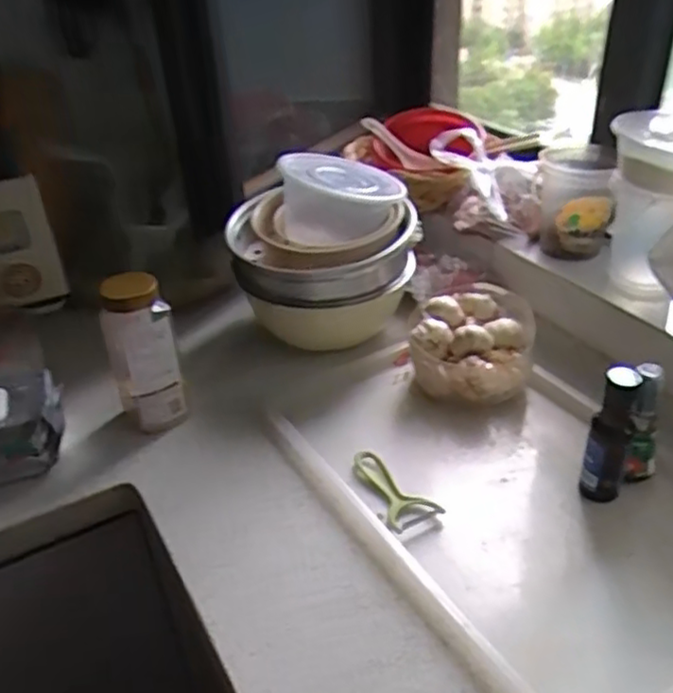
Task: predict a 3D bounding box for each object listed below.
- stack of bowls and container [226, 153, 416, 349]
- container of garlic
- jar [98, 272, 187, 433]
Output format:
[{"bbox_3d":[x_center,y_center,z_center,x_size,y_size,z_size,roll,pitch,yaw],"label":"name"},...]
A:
[{"bbox_3d":[-0.022,-0.127,0.979,0.257,0.240,0.198,-3,35,1],"label":"stack of bowls and container"},{"bbox_3d":[0.178,0.000,0.907,0.157,0.099,0.158,5,36,12],"label":"container of garlic"},{"bbox_3d":[-0.237,0.014,0.852,0.077,0.215,0.069,-18,37,-19],"label":"jar"}]

